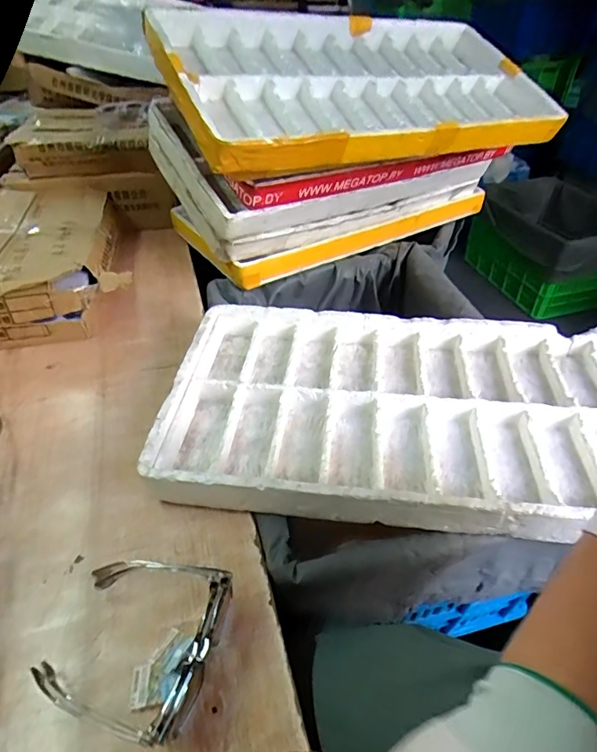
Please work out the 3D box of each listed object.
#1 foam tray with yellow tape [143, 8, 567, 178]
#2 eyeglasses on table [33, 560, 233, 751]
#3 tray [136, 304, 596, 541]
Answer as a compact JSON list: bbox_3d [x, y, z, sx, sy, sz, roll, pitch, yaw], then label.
[{"bbox_3d":[0.122,-0.524,0.822,0.736,0.081,0.365,-18,66,-21],"label":"foam tray with yellow tape"},{"bbox_3d":[-0.157,0.246,0.448,0.158,0.045,0.153,9,43,13],"label":"eyeglasses on table"},{"bbox_3d":[0.176,0.039,0.643,0.681,0.061,0.350,3,42,7],"label":"tray"}]

